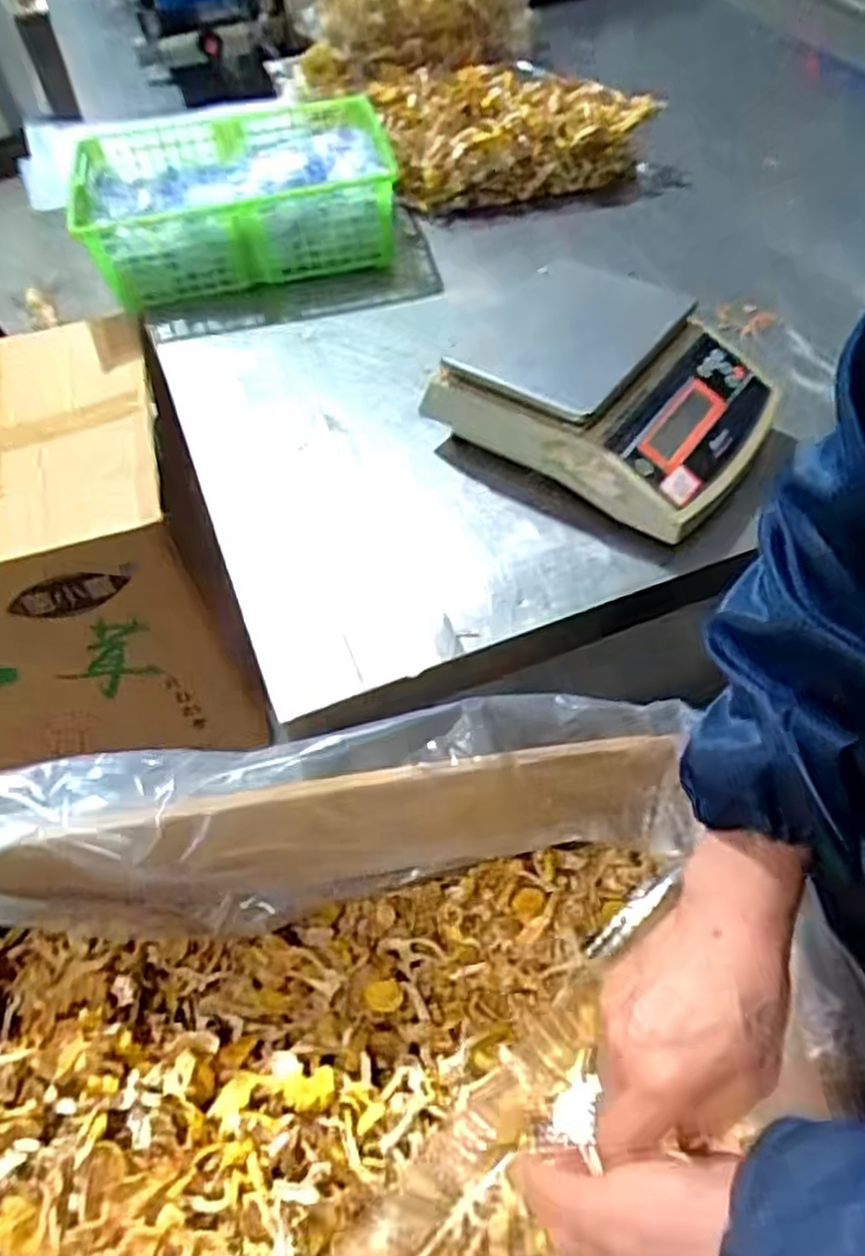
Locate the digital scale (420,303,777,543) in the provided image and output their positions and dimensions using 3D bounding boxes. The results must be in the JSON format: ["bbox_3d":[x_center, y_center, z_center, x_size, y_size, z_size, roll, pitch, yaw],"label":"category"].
[{"bbox_3d":[0.146,-0.198,0.637,0.246,0.076,0.205,28,61,22],"label":"digital scale"}]

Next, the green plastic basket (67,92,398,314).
[{"bbox_3d":[-0.216,-0.500,0.882,0.344,0.102,0.281,-6,54,0],"label":"green plastic basket"}]

